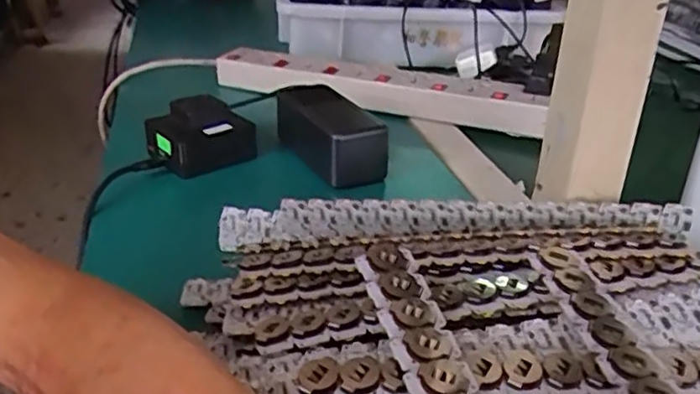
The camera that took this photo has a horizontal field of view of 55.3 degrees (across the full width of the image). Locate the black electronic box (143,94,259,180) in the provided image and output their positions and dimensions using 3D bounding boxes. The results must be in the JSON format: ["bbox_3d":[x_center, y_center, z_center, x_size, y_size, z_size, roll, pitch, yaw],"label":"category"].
[{"bbox_3d":[-0.132,-0.055,0.593,0.071,0.049,0.082,24,36,37],"label":"black electronic box"}]

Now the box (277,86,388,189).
[{"bbox_3d":[-0.015,-0.054,0.595,0.057,0.055,0.122,-15,32,-26],"label":"box"}]

